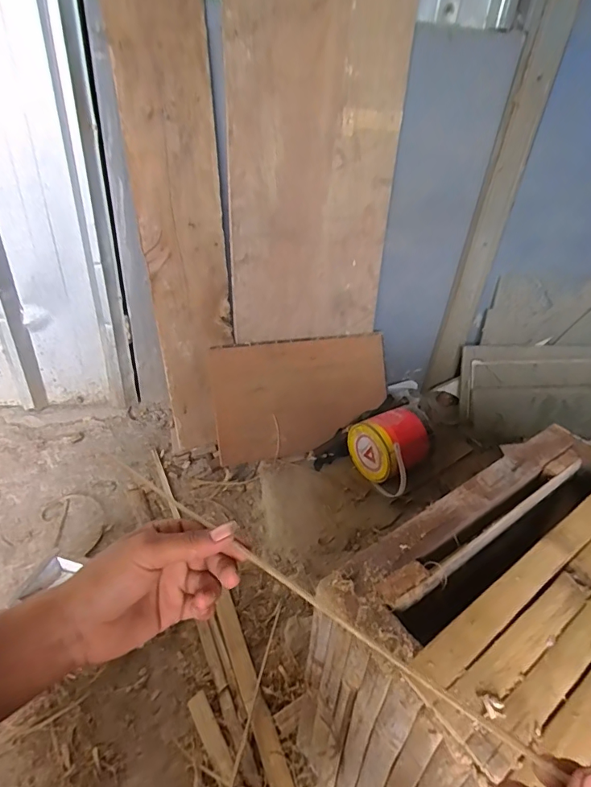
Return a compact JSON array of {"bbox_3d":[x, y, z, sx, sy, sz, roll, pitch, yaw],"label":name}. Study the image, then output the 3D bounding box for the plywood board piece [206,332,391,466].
[{"bbox_3d":[0.023,0.010,1.188,0.449,0.293,0.026,-7,2,-10],"label":"plywood board piece"}]

